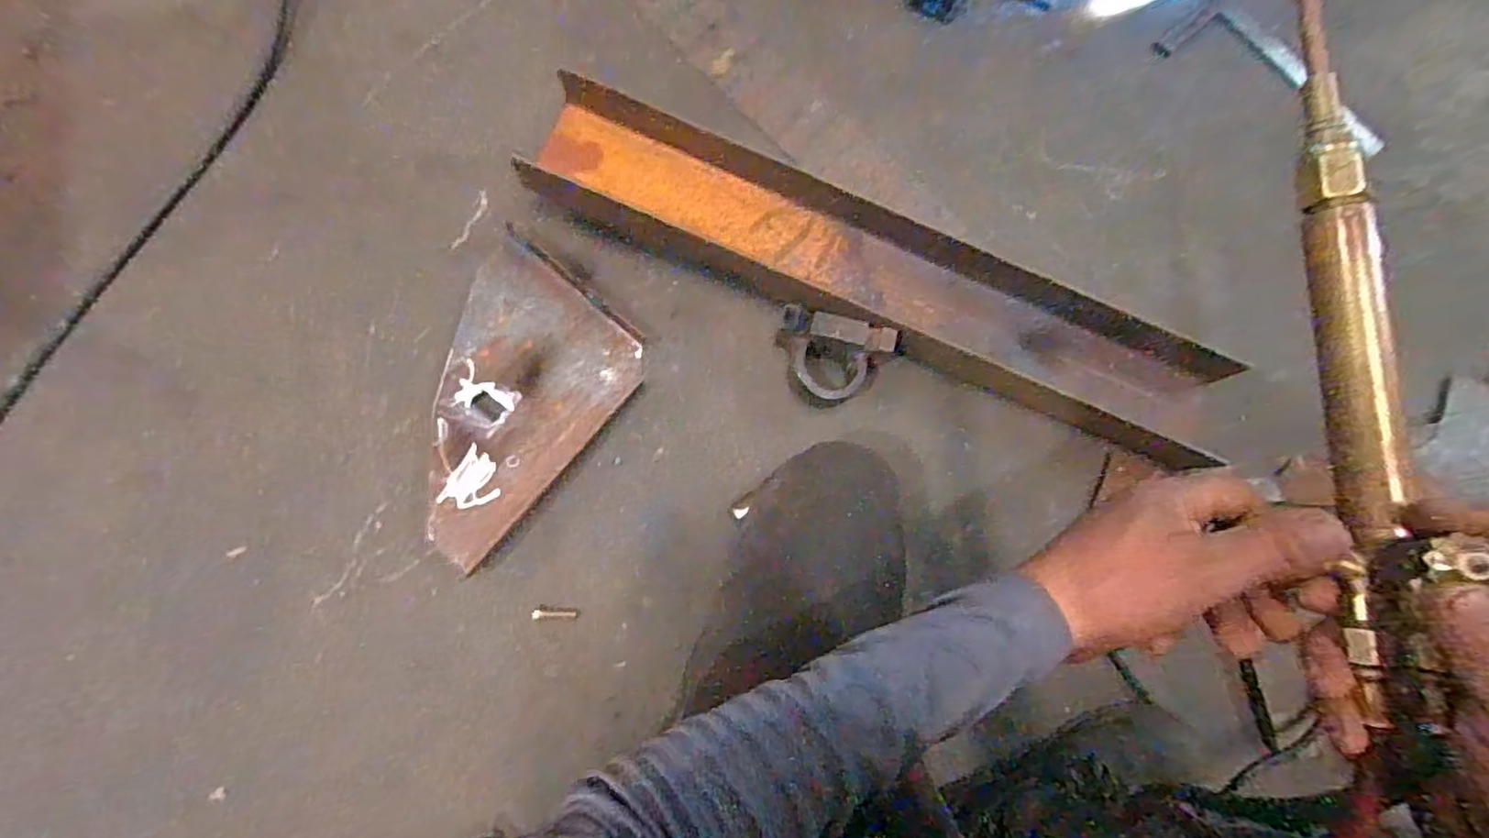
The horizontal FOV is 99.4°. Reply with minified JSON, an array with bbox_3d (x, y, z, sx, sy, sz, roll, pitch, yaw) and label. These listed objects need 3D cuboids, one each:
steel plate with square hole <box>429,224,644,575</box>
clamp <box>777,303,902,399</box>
[{"bbox_3d":[-0.282,-0.026,0.719,0.227,0.025,0.314,39,80,3],"label":"steel plate with square hole"},{"bbox_3d":[0.099,-0.070,0.711,0.138,0.090,0.087,20,79,0],"label":"clamp"}]

